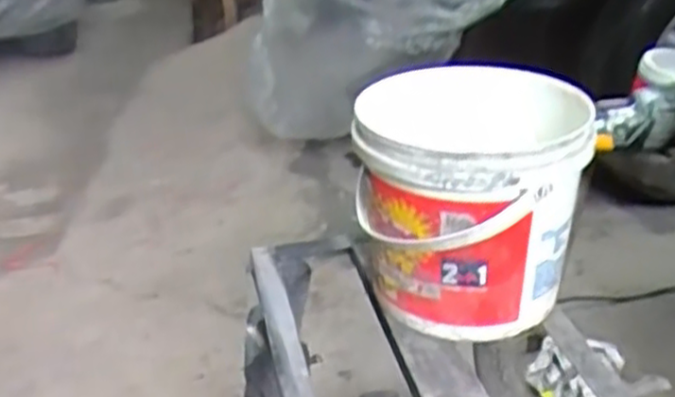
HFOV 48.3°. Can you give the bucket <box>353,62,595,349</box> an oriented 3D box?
[{"bbox_3d":[0.122,-0.004,0.690,0.194,0.184,0.229,1,25,9],"label":"bucket"}]

